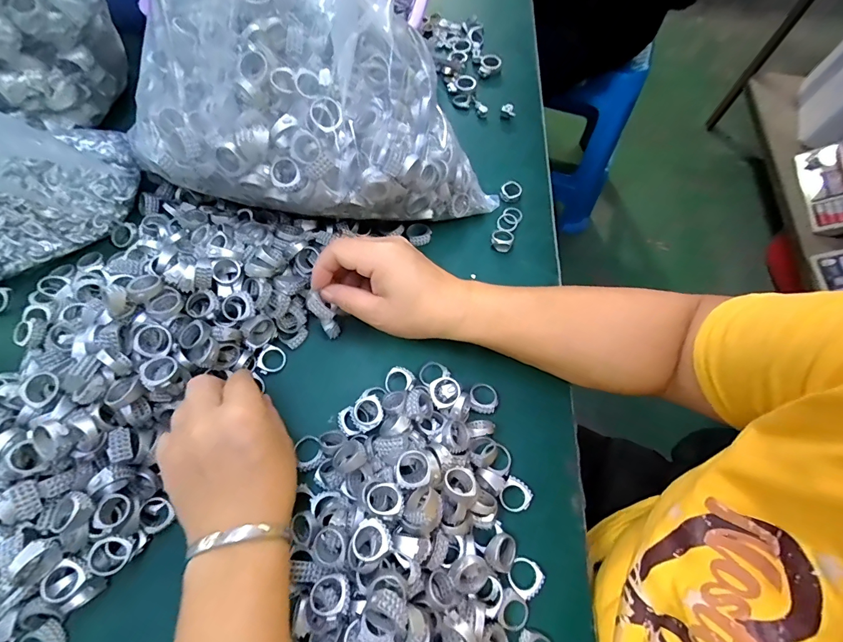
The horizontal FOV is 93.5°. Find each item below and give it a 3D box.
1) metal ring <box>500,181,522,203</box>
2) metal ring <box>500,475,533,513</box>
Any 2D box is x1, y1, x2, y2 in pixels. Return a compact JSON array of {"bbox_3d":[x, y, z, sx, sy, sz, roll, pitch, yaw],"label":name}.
[{"bbox_3d":[0.094,-0.136,0.414,0.021,0.011,0.022,1,66,-1],"label":"metal ring"},{"bbox_3d":[0.070,0.130,0.296,0.023,0.009,0.022,1,66,-1],"label":"metal ring"}]

